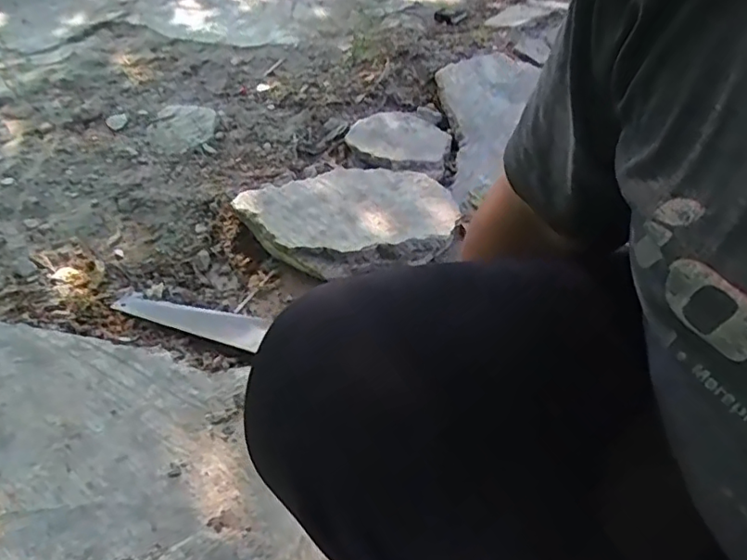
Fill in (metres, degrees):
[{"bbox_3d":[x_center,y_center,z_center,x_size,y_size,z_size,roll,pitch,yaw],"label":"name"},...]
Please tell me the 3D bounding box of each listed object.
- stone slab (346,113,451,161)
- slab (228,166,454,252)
[{"bbox_3d":[0.050,-0.291,1.186,0.201,0.026,0.176,7,44,7],"label":"stone slab"},{"bbox_3d":[-0.038,-0.118,0.987,0.358,0.060,0.239,-12,50,-15],"label":"slab"}]

